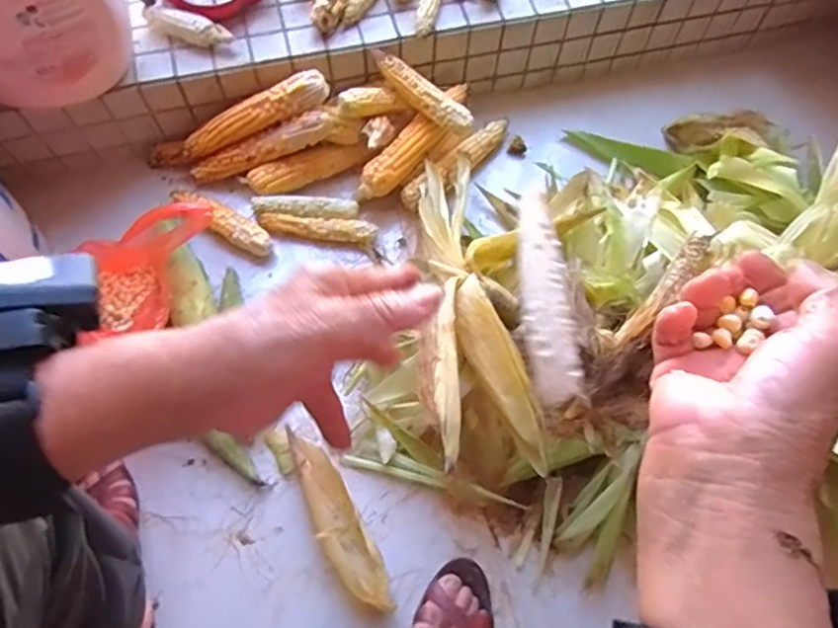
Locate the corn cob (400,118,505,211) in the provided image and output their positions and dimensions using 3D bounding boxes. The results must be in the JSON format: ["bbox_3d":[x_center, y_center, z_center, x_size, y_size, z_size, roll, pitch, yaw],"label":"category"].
[{"bbox_3d":[0.057,-0.219,0.872,0.038,0.041,0.212,41,70,15],"label":"corn cob"}]

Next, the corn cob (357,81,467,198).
[{"bbox_3d":[-0.003,-0.243,0.844,0.046,0.044,0.225,36,69,13],"label":"corn cob"}]

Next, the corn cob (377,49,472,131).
[{"bbox_3d":[0.004,-0.297,0.808,0.153,0.027,0.033,37,68,-4],"label":"corn cob"}]

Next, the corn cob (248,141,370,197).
[{"bbox_3d":[-0.154,-0.207,0.848,0.167,0.039,0.034,-21,68,-12],"label":"corn cob"}]

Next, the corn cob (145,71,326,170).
[{"bbox_3d":[-0.255,-0.260,0.823,0.281,0.036,0.038,-19,65,15],"label":"corn cob"}]

